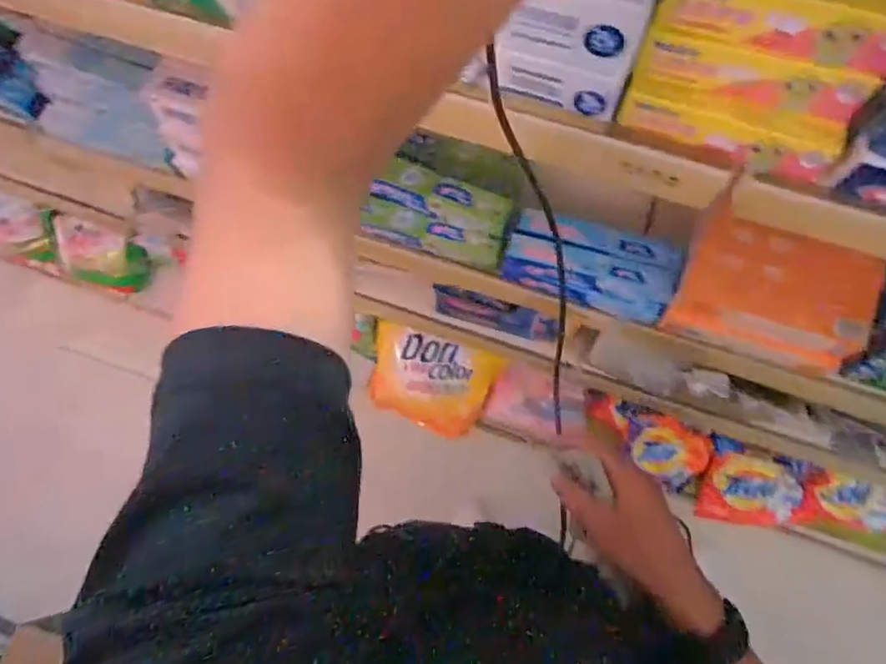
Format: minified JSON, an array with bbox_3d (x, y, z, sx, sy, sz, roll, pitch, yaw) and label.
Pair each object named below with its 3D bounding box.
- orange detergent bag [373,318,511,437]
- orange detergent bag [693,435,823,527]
[{"bbox_3d":[-0.027,0.118,1.370,0.285,0.050,0.255,14,116,0],"label":"orange detergent bag"},{"bbox_3d":[0.673,0.336,1.293,0.217,0.032,0.189,13,109,18],"label":"orange detergent bag"}]

